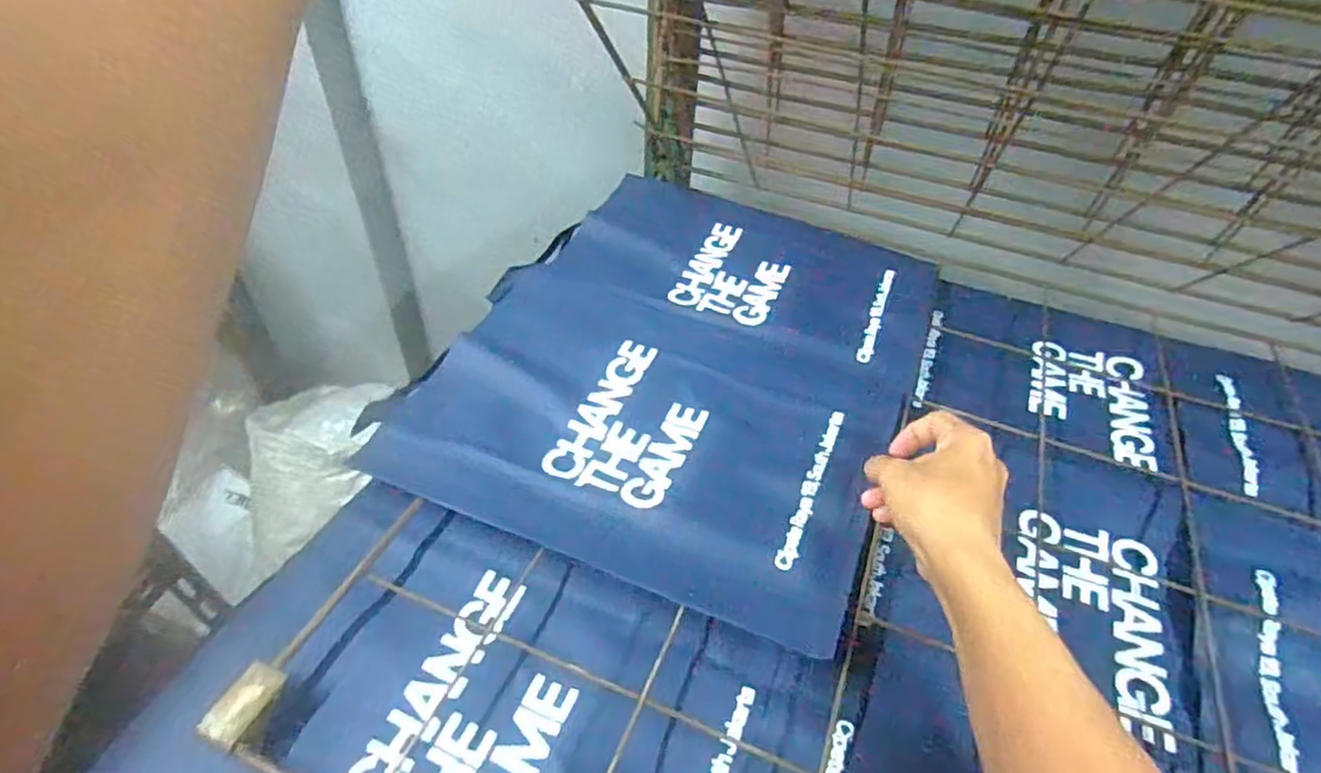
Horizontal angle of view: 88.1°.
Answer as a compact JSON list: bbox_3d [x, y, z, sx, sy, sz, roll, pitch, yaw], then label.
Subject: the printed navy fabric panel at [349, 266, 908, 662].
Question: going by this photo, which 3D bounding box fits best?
[{"bbox_3d":[-0.010,0.022,0.515,0.347,0.016,0.259,20,47,14],"label":"printed navy fabric panel"}]

